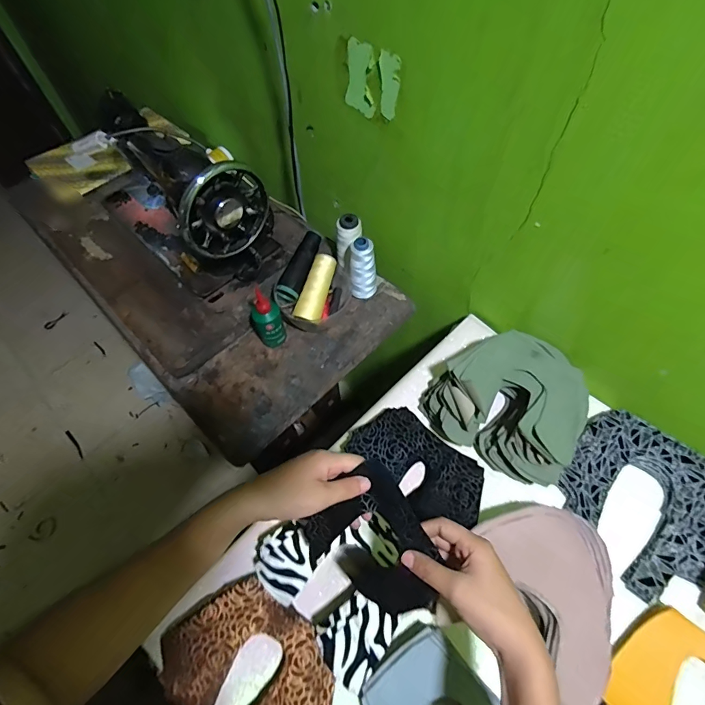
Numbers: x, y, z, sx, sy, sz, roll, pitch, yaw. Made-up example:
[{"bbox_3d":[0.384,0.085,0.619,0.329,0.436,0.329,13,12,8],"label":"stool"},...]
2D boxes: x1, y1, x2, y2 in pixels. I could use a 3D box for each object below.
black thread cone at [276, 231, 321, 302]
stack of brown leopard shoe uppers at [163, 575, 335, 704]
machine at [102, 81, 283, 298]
[{"bbox_3d":[-0.082,-0.139,0.647,0.034,0.034,0.113,22,81,15],"label":"black thread cone"},{"bbox_3d":[-0.101,0.336,0.420,0.183,0.028,0.131,36,67,21],"label":"stack of brown leopard shoe uppers"},{"bbox_3d":[-0.318,-0.287,0.685,0.393,0.198,0.167,37,68,22],"label":"machine"}]

